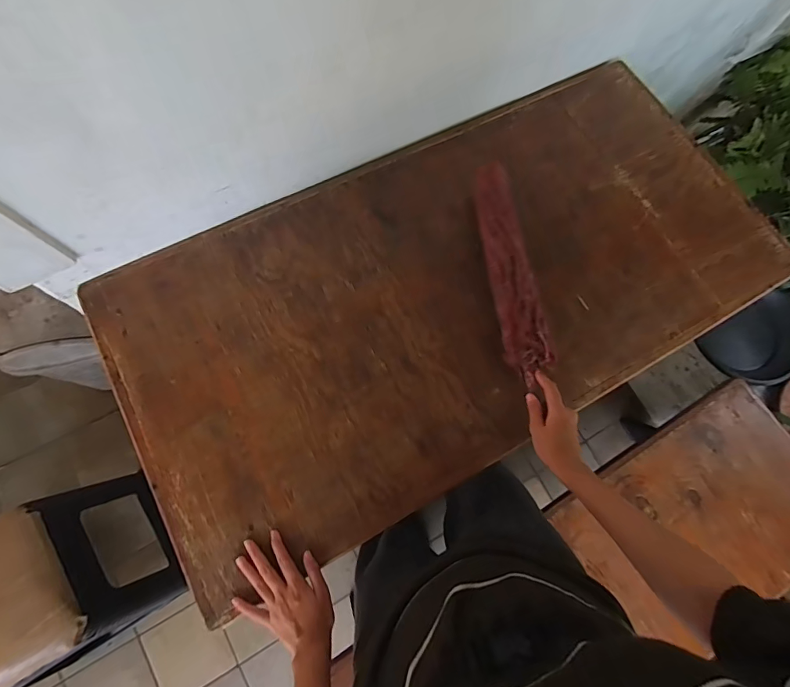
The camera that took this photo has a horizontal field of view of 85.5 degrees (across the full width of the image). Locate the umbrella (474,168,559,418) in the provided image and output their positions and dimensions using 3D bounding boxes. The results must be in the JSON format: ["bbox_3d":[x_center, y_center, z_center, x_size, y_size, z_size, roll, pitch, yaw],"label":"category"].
[{"bbox_3d":[0.183,-0.123,0.691,0.063,0.057,0.396,-5,69,-3],"label":"umbrella"}]

